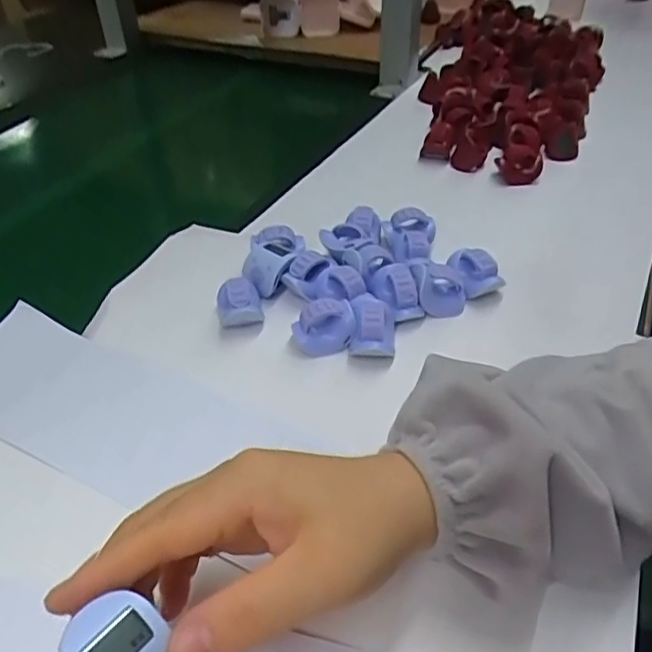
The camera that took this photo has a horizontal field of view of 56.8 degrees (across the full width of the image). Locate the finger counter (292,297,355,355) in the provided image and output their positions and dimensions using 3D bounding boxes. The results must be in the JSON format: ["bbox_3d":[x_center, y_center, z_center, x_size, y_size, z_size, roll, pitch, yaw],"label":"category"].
[{"bbox_3d":[-0.001,-0.002,0.399,0.040,0.029,0.029,-2,41,0],"label":"finger counter"}]

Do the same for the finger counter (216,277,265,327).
[{"bbox_3d":[-0.061,-0.018,0.420,0.030,0.026,0.033,-9,41,-8],"label":"finger counter"}]

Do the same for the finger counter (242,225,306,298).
[{"bbox_3d":[-0.040,-0.050,0.453,0.040,0.028,0.056,4,41,7],"label":"finger counter"}]

